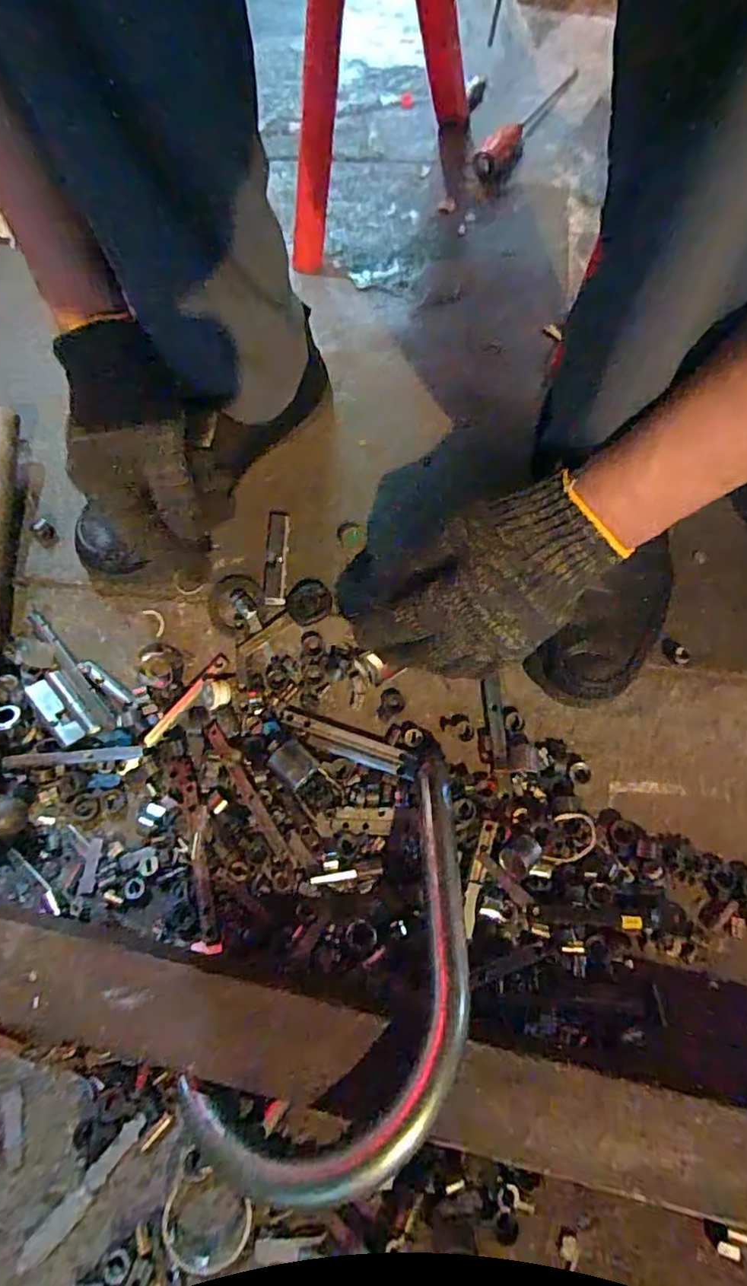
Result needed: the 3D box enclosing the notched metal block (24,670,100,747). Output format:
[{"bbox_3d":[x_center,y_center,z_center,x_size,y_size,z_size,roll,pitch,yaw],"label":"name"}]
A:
[{"bbox_3d":[-0.224,0.046,0.424,0.026,0.008,0.056,-38,73,-14],"label":"notched metal block"}]

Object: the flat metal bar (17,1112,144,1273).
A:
[{"bbox_3d":[-0.156,0.297,0.321,0.012,0.004,0.079,41,67,9],"label":"flat metal bar"}]

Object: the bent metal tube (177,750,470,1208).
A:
[{"bbox_3d":[0.004,0.199,0.336,0.122,0.029,0.251,29,69,37],"label":"bent metal tube"}]

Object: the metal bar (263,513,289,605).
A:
[{"bbox_3d":[-0.073,-0.064,0.451,0.017,0.007,0.078,-1,63,1],"label":"metal bar"}]

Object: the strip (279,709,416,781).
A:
[{"bbox_3d":[-0.019,0.072,0.421,0.100,0.007,0.018,16,65,10],"label":"strip"}]

